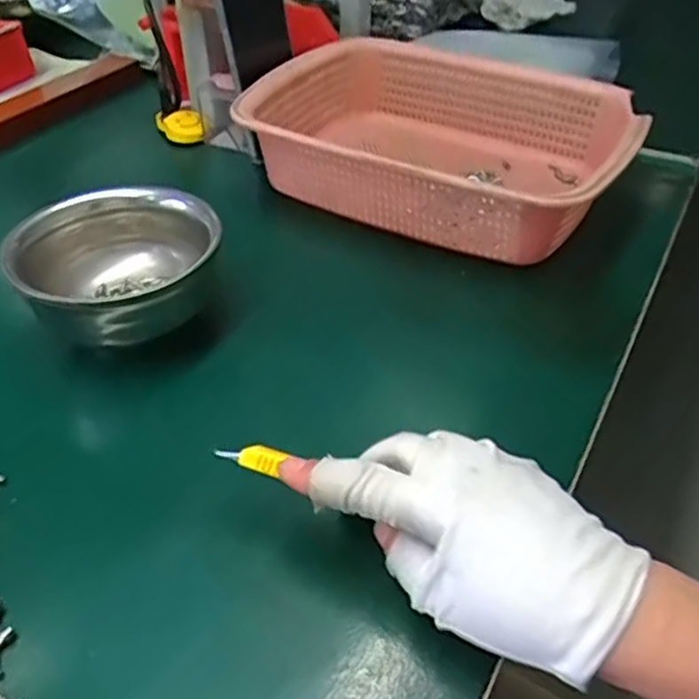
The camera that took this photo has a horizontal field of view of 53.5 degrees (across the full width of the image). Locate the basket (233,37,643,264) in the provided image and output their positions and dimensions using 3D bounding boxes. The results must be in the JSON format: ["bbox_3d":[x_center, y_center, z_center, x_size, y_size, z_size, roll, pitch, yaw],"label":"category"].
[{"bbox_3d":[0.076,-0.163,0.568,0.287,0.088,0.211,22,45,23],"label":"basket"}]

